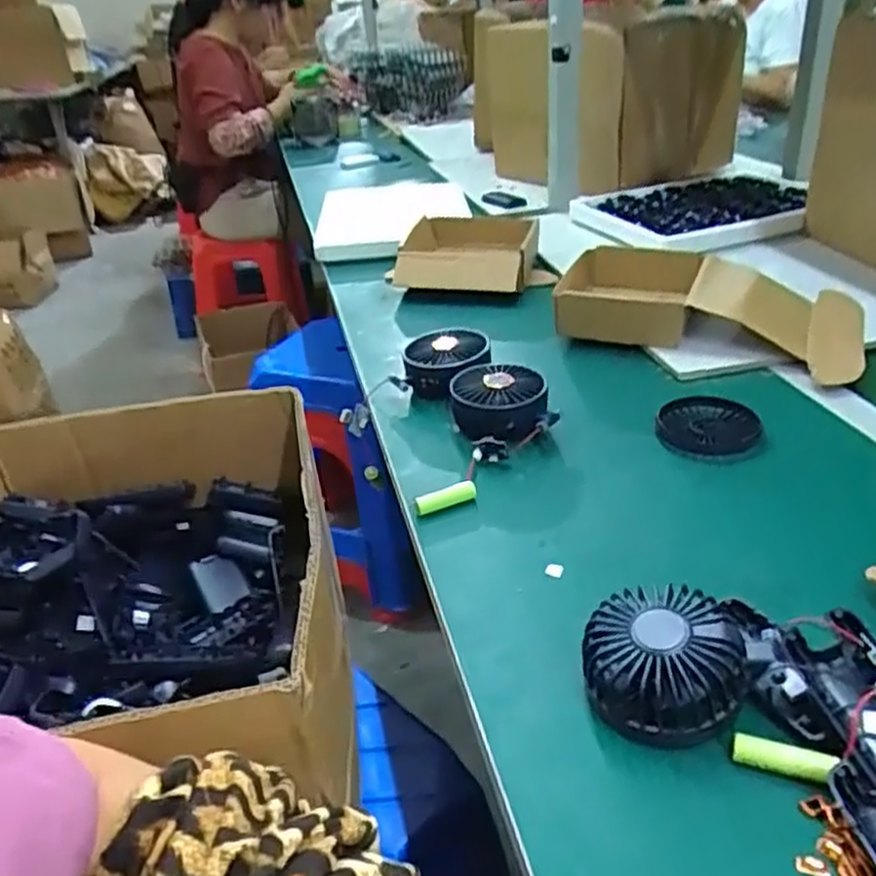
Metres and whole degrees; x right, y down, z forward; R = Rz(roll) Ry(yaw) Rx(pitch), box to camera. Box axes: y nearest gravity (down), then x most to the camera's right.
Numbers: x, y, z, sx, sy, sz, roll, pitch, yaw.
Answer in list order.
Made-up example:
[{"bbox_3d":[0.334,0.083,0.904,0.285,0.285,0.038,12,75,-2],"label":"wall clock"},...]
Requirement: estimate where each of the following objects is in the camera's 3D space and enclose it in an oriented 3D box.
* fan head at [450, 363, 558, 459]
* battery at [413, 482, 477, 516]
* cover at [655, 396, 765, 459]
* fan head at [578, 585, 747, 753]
[{"bbox_3d":[0.058,-0.025,0.682,0.085,0.049,0.099,-13,32,-10],"label":"fan head"},{"bbox_3d":[0.006,0.048,0.599,0.050,0.015,0.014,-16,33,-20],"label":"battery"},{"bbox_3d":[0.240,-0.010,0.669,0.080,0.013,0.088,-3,31,0],"label":"cover"},{"bbox_3d":[0.123,0.123,0.415,0.085,0.047,0.072,1,33,14],"label":"fan head"}]

